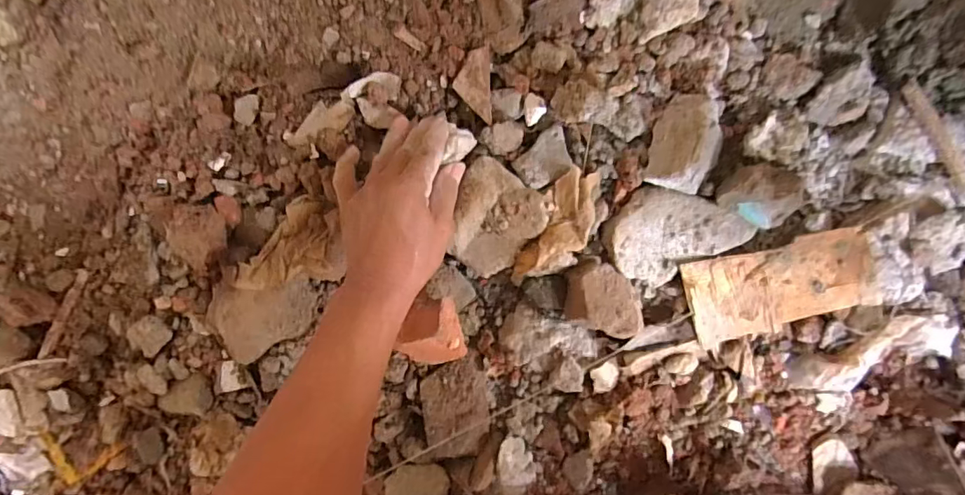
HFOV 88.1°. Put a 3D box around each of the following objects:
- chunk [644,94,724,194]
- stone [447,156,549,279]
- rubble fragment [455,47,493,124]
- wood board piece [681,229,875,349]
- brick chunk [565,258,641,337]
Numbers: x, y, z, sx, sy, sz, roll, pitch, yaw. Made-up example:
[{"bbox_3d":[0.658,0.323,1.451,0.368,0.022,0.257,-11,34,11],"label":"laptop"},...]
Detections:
[{"bbox_3d":[0.162,-0.083,0.395,0.049,0.025,0.075,13,96,5],"label":"chunk"},{"bbox_3d":[0.007,-0.023,0.412,0.073,0.035,0.080,37,97,2],"label":"stone"},{"bbox_3d":[-0.008,-0.133,0.413,0.030,0.013,0.057,0,94,6],"label":"rubble fragment"},{"bbox_3d":[0.237,0.031,0.400,0.139,0.009,0.068,-16,93,7],"label":"wood board piece"},{"bbox_3d":[0.101,0.041,0.408,0.066,0.025,0.050,21,96,4],"label":"brick chunk"}]

